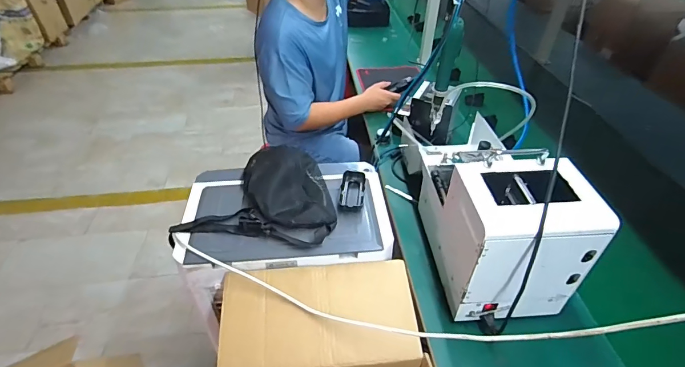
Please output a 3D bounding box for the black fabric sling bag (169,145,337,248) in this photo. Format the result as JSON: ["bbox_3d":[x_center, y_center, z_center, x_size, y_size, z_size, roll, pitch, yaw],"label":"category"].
[{"bbox_3d":[-0.186,0.007,0.863,0.339,0.069,0.279,1,42,0],"label":"black fabric sling bag"}]

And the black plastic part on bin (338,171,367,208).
[{"bbox_3d":[0.024,0.010,0.872,0.054,0.022,0.121,5,42,4],"label":"black plastic part on bin"}]

